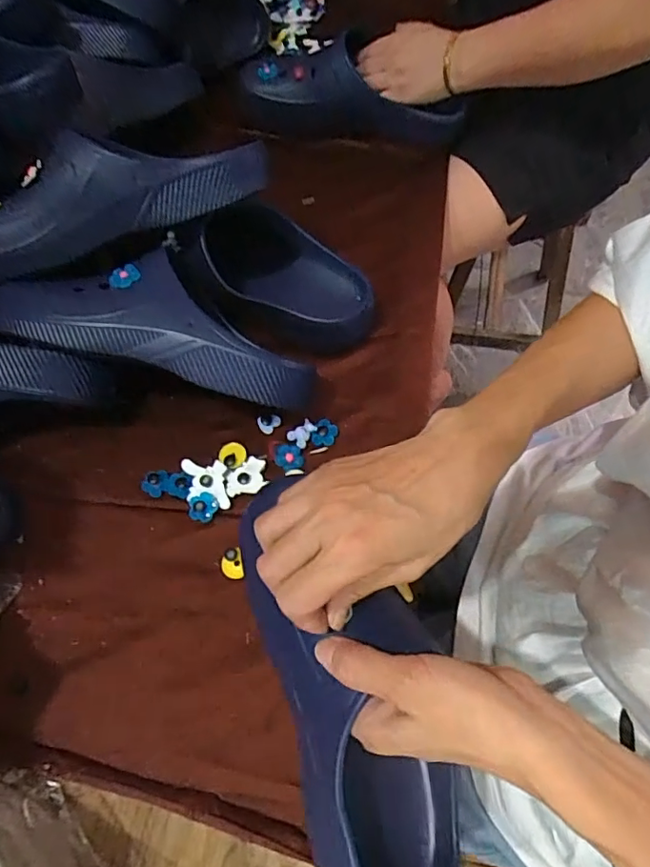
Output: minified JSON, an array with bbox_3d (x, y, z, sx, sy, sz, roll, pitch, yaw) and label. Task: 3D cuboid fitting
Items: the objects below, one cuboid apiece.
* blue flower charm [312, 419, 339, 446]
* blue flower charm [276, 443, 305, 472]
[{"bbox_3d":[0.000,0.001,0.482,0.020,0.004,0.025,27,76,1],"label":"blue flower charm"},{"bbox_3d":[-0.030,0.021,0.468,0.024,0.006,0.023,5,63,6],"label":"blue flower charm"}]

